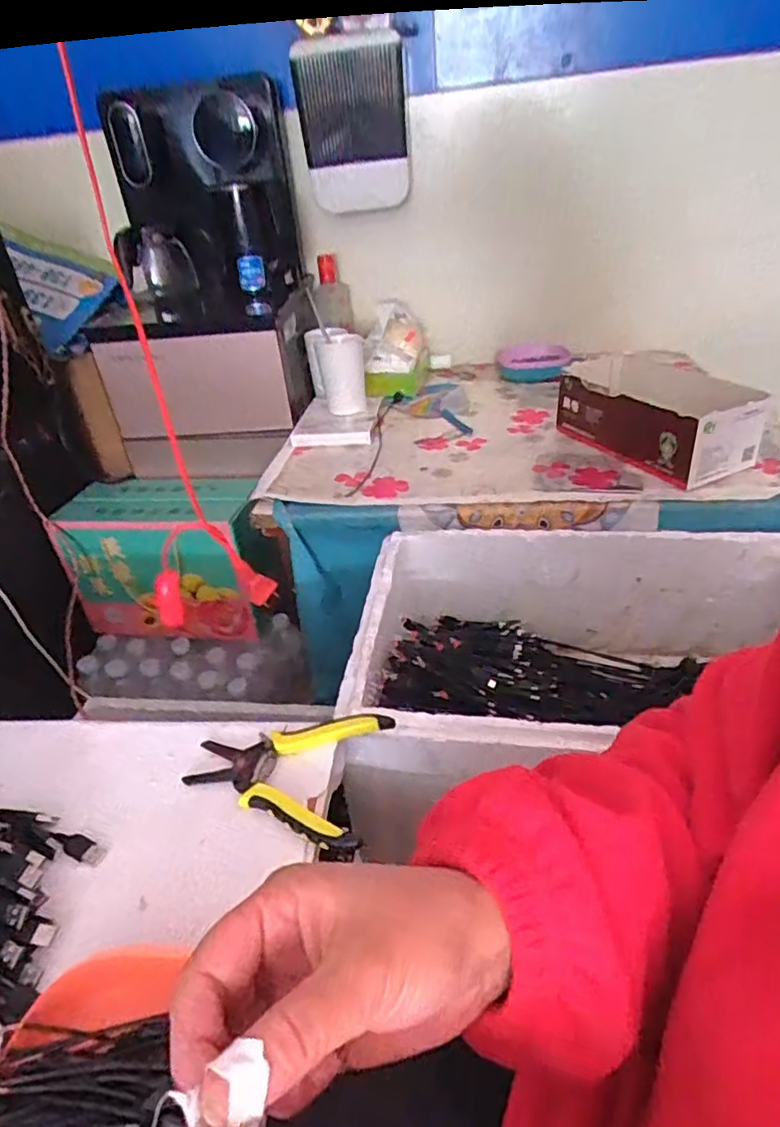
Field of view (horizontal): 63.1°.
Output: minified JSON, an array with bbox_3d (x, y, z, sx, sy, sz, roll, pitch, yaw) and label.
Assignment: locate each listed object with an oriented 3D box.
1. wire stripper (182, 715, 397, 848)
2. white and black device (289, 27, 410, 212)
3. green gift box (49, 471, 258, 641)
[{"bbox_3d":[-0.085,0.166,0.506,0.154,0.018,0.117,3,35,12],"label":"wire stripper"},{"bbox_3d":[-0.060,-0.706,1.039,0.178,0.255,0.059,9,56,16],"label":"white and black device"},{"bbox_3d":[-0.380,-0.014,1.139,0.322,0.235,0.173,2,35,11],"label":"green gift box"}]

